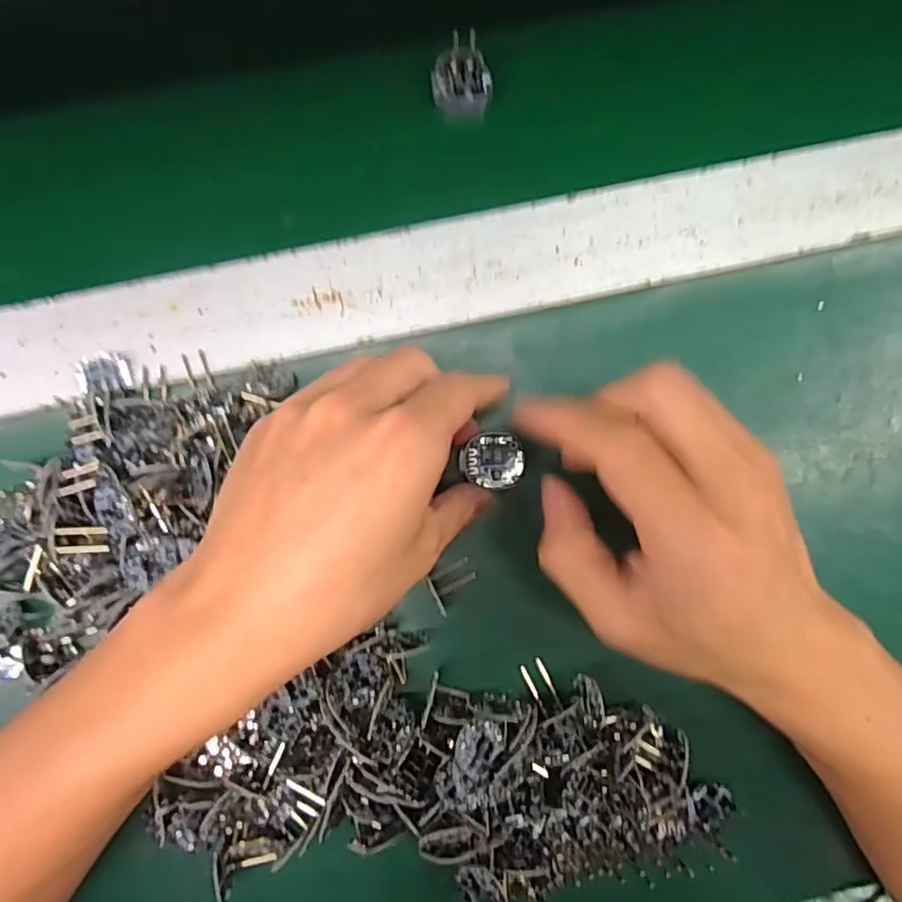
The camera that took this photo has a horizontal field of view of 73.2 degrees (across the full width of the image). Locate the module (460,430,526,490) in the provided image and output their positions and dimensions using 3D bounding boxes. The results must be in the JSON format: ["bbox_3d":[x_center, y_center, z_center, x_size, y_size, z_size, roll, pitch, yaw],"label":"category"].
[{"bbox_3d":[0.018,0.004,0.266,0.027,0.007,0.024,-8,89,-2],"label":"module"}]

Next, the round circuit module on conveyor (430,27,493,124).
[{"bbox_3d":[0.006,-0.182,0.297,0.029,0.011,0.037,0,89,-2],"label":"round circuit module on conveyor"}]

